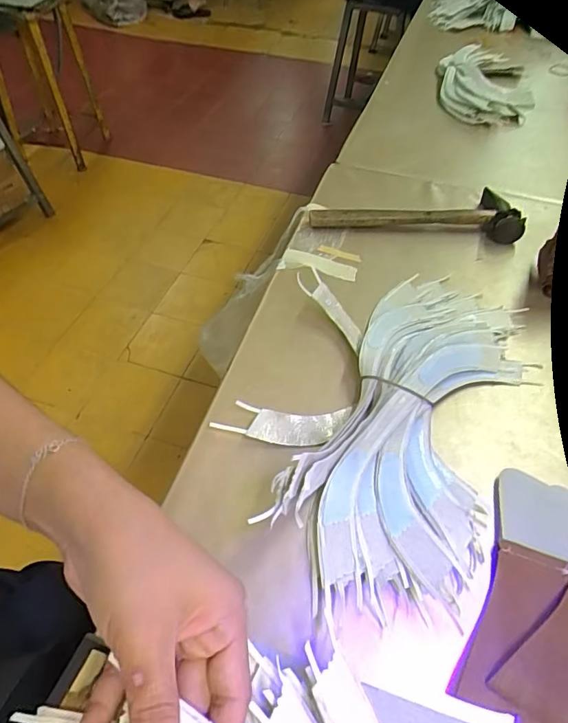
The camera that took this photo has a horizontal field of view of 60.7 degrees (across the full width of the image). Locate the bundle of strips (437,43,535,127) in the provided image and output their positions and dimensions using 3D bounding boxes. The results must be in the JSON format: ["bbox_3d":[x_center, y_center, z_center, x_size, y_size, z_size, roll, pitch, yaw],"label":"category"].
[{"bbox_3d":[0.350,-0.493,0.844,0.148,0.048,0.256,6,50,3],"label":"bundle of strips"}]

